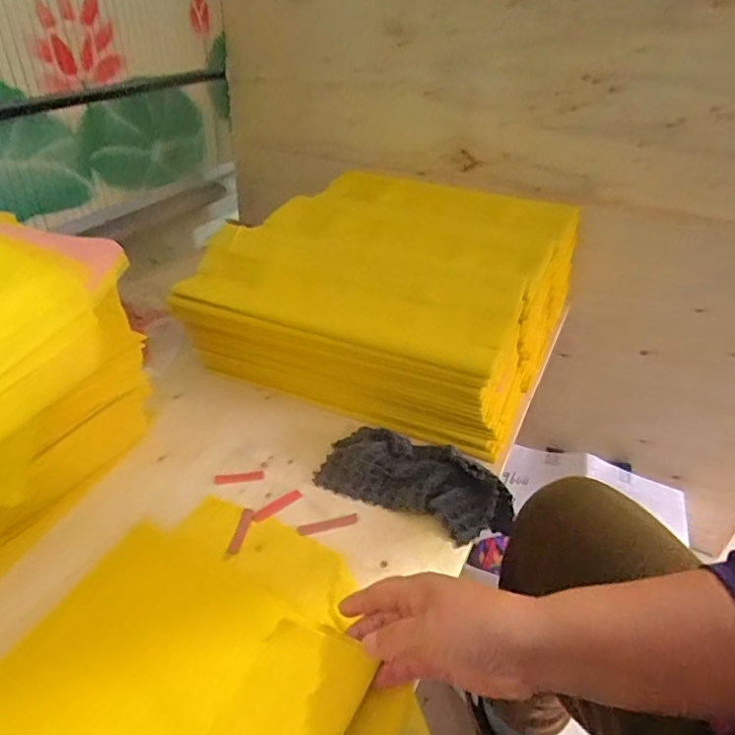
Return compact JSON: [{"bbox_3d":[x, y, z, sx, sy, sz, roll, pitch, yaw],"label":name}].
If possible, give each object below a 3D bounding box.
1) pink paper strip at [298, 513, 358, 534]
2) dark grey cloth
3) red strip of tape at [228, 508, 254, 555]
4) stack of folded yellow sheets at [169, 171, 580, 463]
[{"bbox_3d":[-0.036,0.142,0.501,0.056,0.004,0.011,-8,36,-14],"label":"pink paper strip"},{"bbox_3d":[0.050,0.101,0.531,0.188,0.038,0.092,18,38,21],"label":"dark grey cloth"},{"bbox_3d":[-0.111,0.143,0.484,0.010,0.004,0.050,5,35,4],"label":"red strip of tape"},{"bbox_3d":[0.044,-0.113,0.720,0.384,0.148,0.430,15,37,18],"label":"stack of folded yellow sheets"}]

